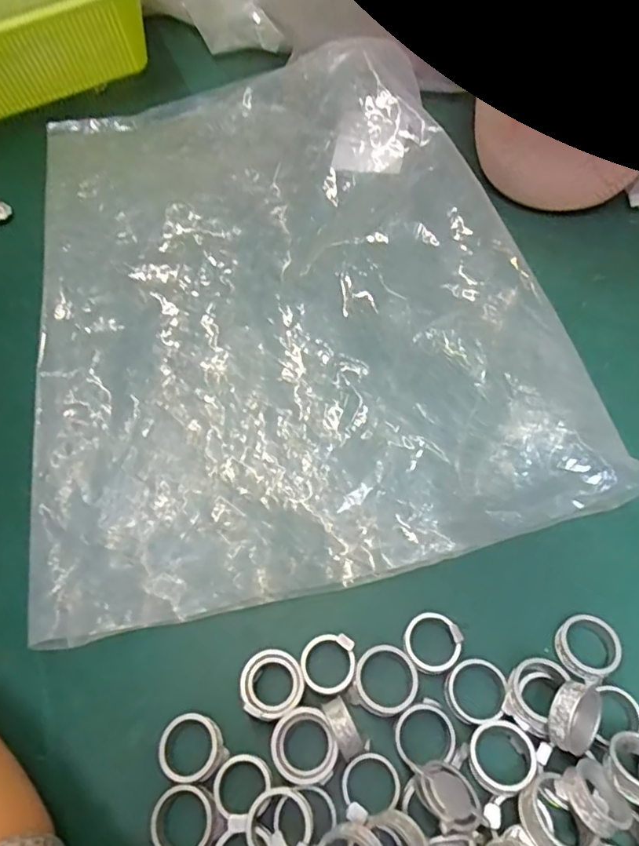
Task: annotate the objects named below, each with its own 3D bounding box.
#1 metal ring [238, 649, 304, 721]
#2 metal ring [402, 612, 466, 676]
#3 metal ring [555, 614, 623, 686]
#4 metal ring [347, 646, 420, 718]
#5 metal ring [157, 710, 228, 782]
[{"bbox_3d":[-0.020,0.114,0.253,0.026,0.011,0.027,-1,59,1],"label":"metal ring"},{"bbox_3d":[0.051,0.099,0.262,0.025,0.009,0.025,-1,59,1],"label":"metal ring"},{"bbox_3d":[0.120,0.100,0.259,0.027,0.007,0.027,-1,59,1],"label":"metal ring"},{"bbox_3d":[0.029,0.113,0.255,0.028,0.004,0.028,-1,59,1],"label":"metal ring"},{"bbox_3d":[-0.054,0.136,0.243,0.026,0.007,0.027,-1,59,1],"label":"metal ring"}]

